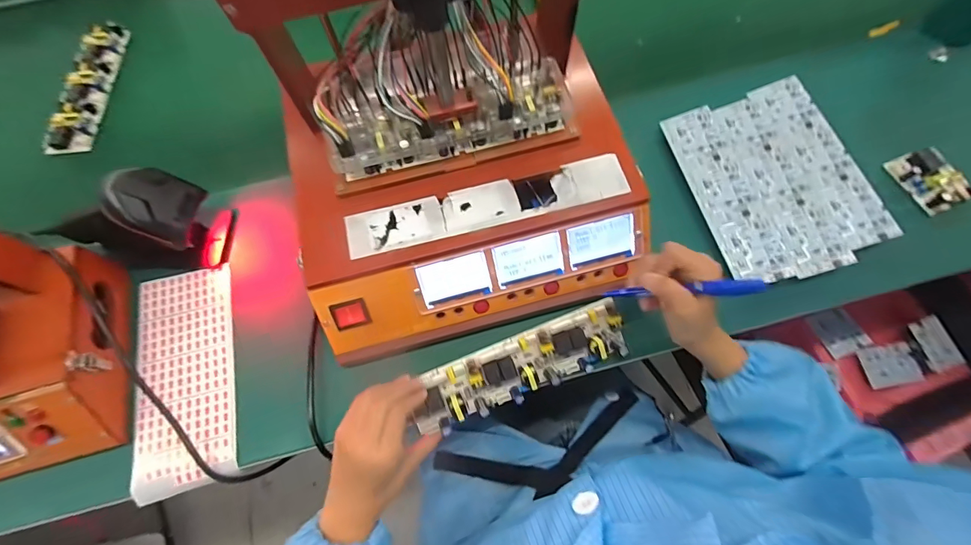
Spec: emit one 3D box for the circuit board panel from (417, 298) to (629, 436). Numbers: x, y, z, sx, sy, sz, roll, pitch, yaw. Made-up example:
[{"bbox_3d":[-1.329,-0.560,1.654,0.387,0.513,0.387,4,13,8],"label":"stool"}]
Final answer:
[{"bbox_3d":[0.036,0.099,0.453,0.233,0.041,0.060,-23,69,-7],"label":"circuit board panel"}]

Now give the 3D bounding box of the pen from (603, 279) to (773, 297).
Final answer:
[{"bbox_3d":[0.171,0.016,0.381,0.129,0.011,0.011,-6,66,29],"label":"pen"}]

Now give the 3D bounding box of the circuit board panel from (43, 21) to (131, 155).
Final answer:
[{"bbox_3d":[-0.600,-0.284,0.652,0.055,0.024,0.236,-5,68,0],"label":"circuit board panel"}]

